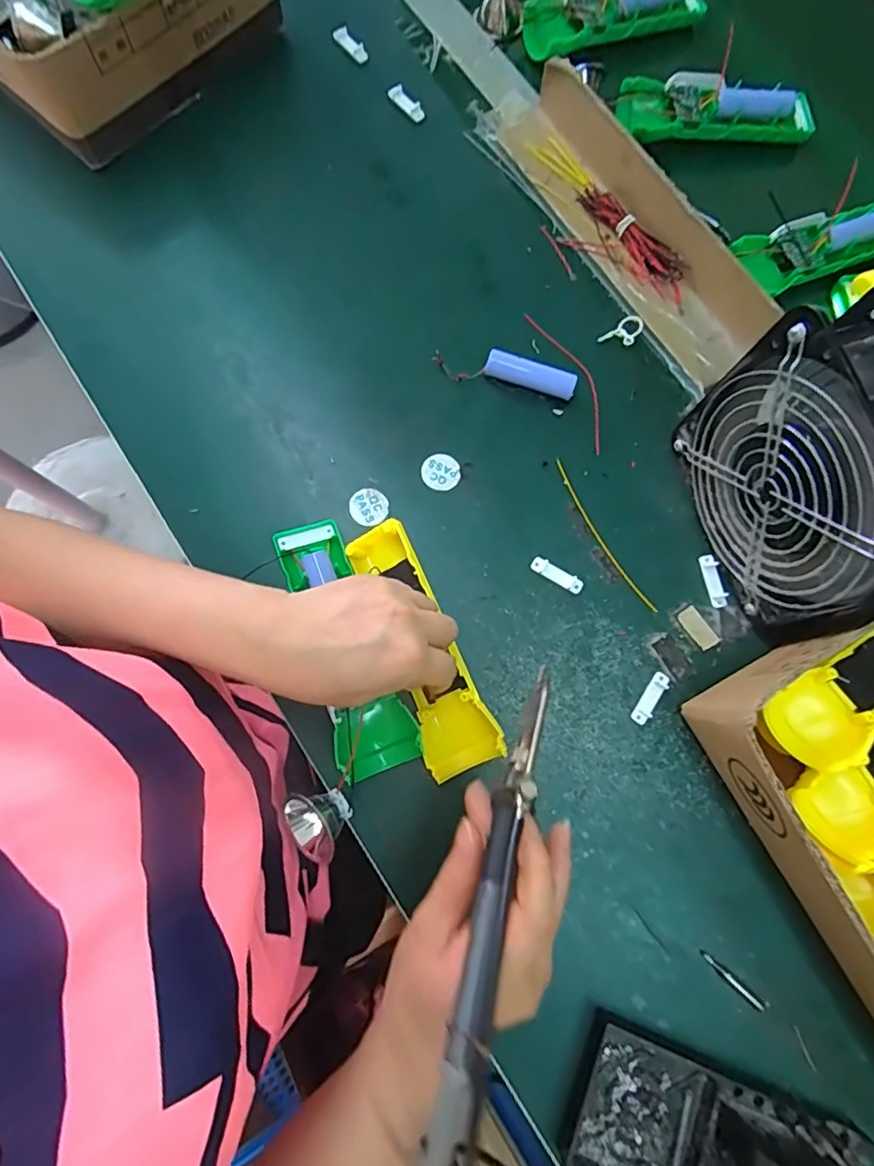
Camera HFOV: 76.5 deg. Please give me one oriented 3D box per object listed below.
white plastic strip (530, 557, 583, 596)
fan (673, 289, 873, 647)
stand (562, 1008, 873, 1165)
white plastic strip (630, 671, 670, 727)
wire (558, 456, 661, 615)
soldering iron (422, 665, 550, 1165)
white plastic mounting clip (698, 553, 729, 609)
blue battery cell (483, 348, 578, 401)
[{"bbox_3d":[0.083,-0.005,0.383,0.038,0.005,0.011,29,79,4],"label":"white plastic strip"},{"bbox_3d":[0.222,-0.055,0.326,0.062,0.150,0.157,-16,79,-5],"label":"fan"},{"bbox_3d":[0.151,0.300,0.279,0.151,0.072,0.073,20,78,3],"label":"stand"},{"bbox_3d":[0.141,0.076,0.364,0.012,0.004,0.037,34,79,6],"label":"white plastic strip"},{"bbox_3d":[0.116,-0.032,0.390,0.009,0.004,0.124,-30,80,-8],"label":"wire"},{"bbox_3d":[0.029,0.131,0.241,0.015,0.022,0.207,18,56,2],"label":"soldering iron"},{"bbox_3d":[0.192,-0.001,0.384,0.012,0.004,0.038,-11,78,-4],"label":"white plastic mounting clip"},{"bbox_3d":[0.068,-0.150,0.402,0.065,0.019,0.016,18,78,2],"label":"blue battery cell"}]

